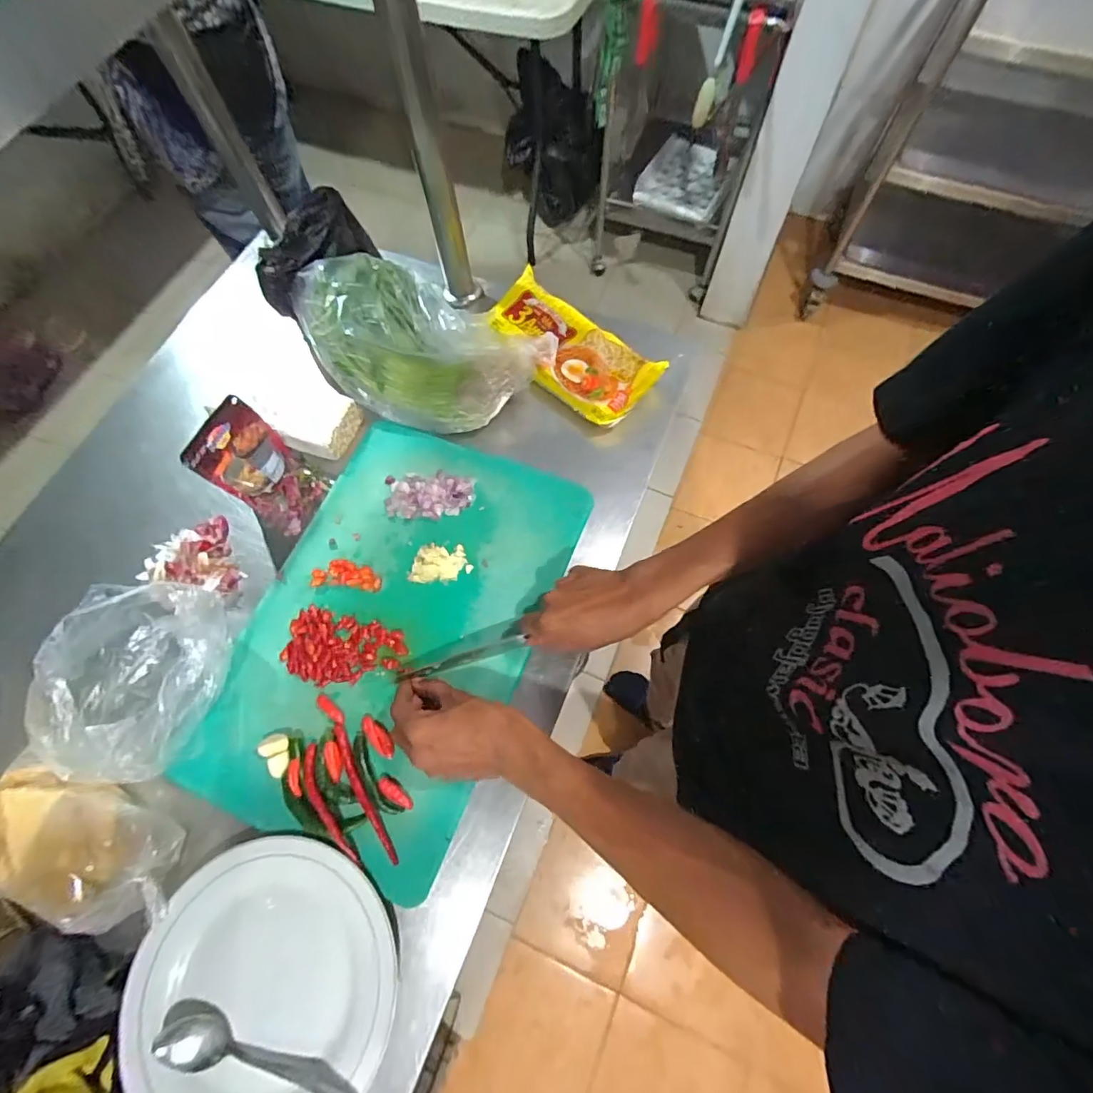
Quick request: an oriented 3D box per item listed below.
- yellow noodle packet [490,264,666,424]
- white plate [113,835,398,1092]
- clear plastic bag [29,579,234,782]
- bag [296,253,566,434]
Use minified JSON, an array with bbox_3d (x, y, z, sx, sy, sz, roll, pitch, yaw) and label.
[{"bbox_3d":[0.028,-0.255,0.619,0.226,0.038,0.111,42,76,16],"label":"yellow noodle packet"},{"bbox_3d":[-0.241,0.376,0.419,0.206,0.035,0.214,-1,68,2],"label":"white plate"},{"bbox_3d":[-0.396,0.126,0.483,0.164,0.096,0.172,10,69,6],"label":"clear plastic bag"},{"bbox_3d":[-0.157,-0.258,0.601,0.224,0.094,0.263,-35,71,-11],"label":"bag"}]

